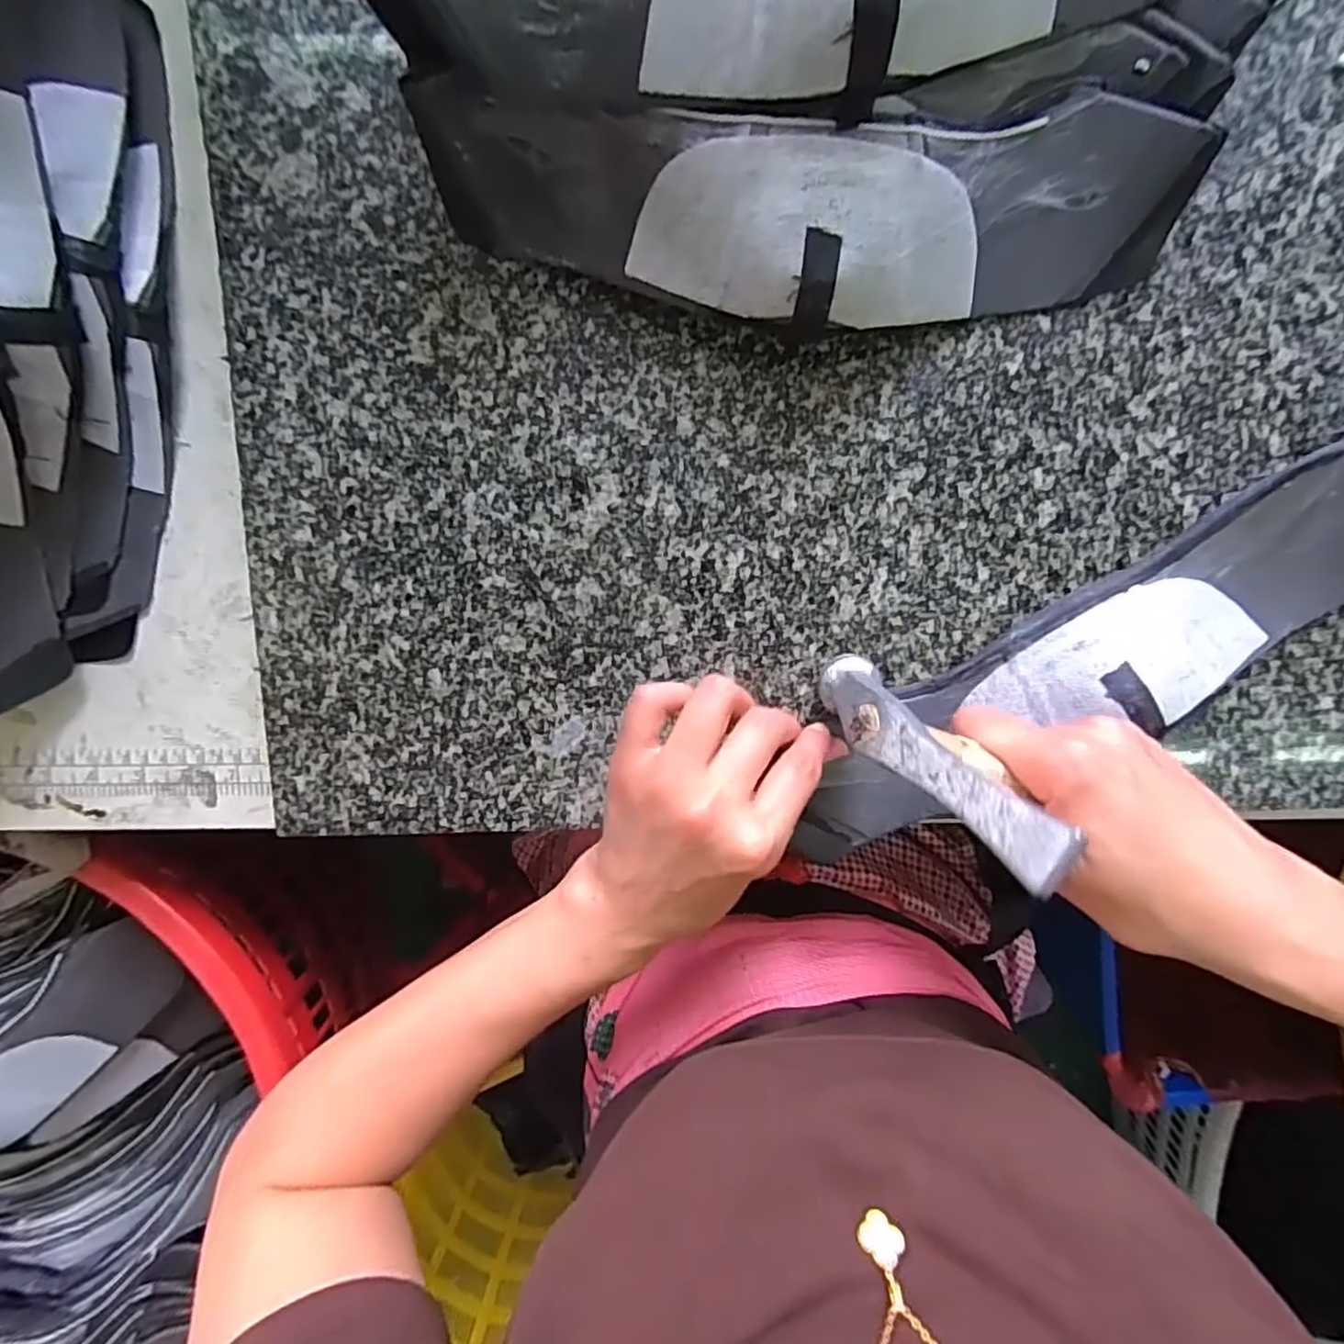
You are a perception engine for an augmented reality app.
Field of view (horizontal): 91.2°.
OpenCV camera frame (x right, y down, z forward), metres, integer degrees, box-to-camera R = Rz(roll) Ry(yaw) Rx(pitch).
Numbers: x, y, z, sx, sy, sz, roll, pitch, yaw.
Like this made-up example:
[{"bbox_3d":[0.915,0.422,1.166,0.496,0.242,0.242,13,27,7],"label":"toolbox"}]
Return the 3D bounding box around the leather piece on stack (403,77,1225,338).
[{"bbox_3d":[0.061,-0.186,0.271,0.317,0.058,0.083,0,98,2],"label":"leather piece on stack"}]

